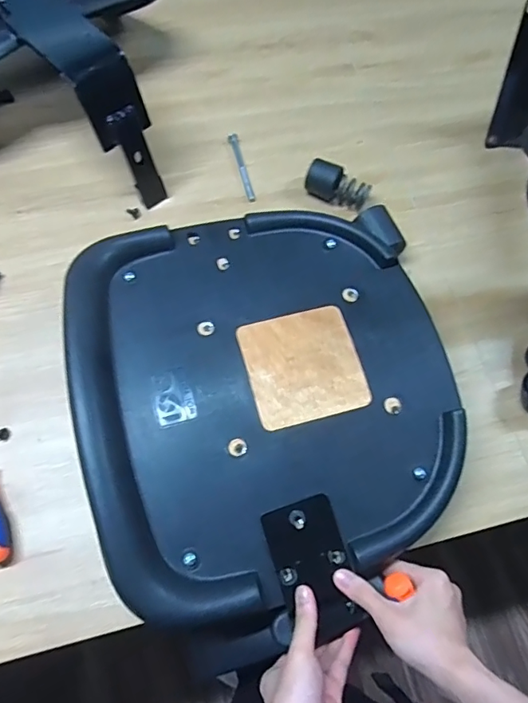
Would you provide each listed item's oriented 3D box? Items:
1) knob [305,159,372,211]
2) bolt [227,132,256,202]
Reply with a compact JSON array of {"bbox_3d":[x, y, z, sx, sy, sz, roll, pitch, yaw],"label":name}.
[{"bbox_3d":[0.106,-0.238,0.707,0.092,0.045,0.041,20,69,7],"label":"knob"},{"bbox_3d":[-0.033,-0.278,0.744,0.014,0.013,0.127,-14,69,-7],"label":"bolt"}]

